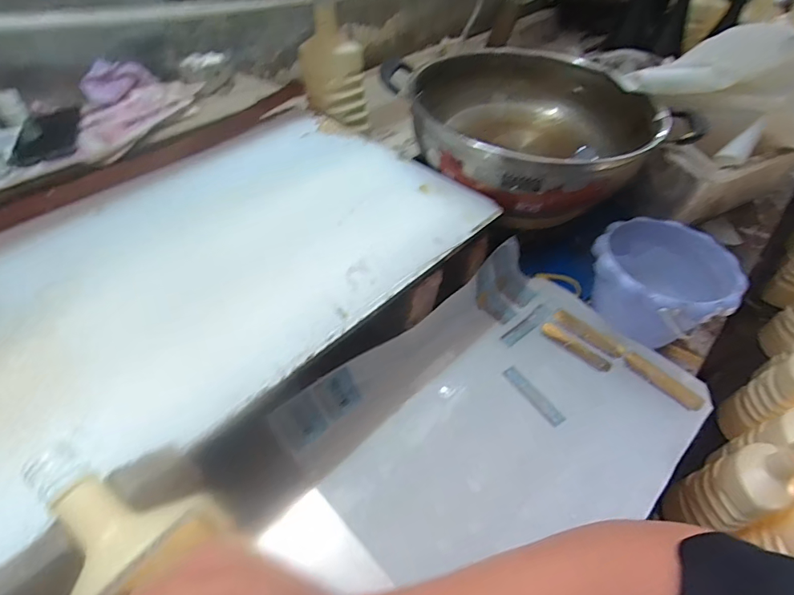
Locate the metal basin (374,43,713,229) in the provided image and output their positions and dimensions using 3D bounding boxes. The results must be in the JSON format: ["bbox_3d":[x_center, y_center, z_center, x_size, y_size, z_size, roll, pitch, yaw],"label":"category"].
[{"bbox_3d":[0.168,-0.227,0.617,0.274,0.102,0.279,-18,54,-21],"label":"metal basin"}]

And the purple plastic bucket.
[{"bbox_3d":[0.306,-0.007,0.557,0.136,0.113,0.154,-26,57,-26],"label":"purple plastic bucket"}]

